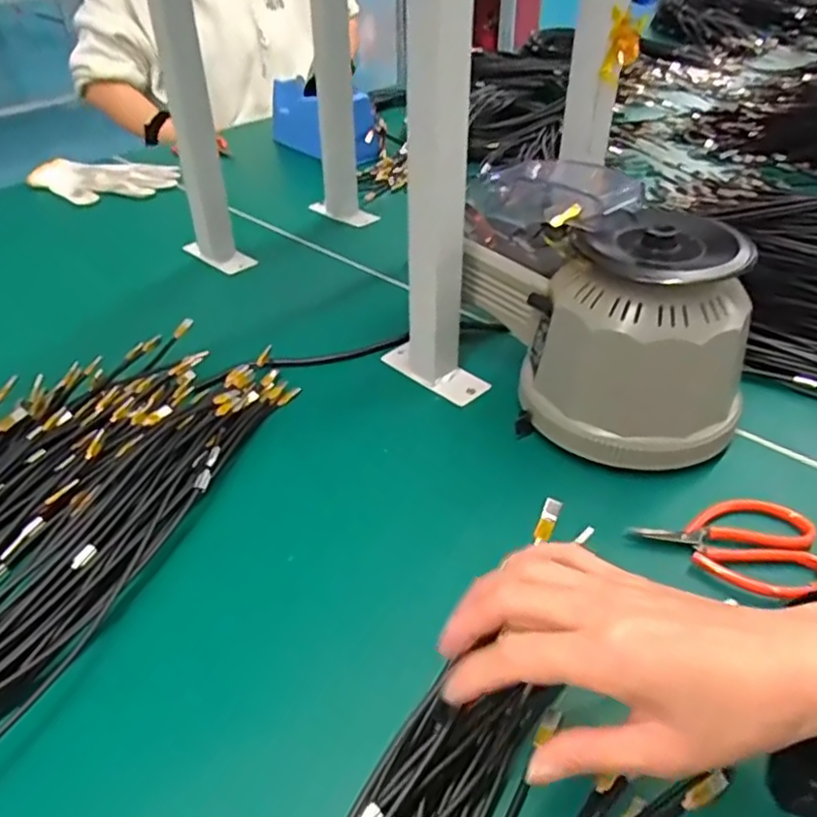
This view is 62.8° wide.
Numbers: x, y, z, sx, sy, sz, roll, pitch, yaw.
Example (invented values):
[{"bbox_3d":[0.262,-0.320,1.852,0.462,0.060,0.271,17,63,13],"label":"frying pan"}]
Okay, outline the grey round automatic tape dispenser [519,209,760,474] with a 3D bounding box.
[{"bbox_3d":[0.165,-0.051,0.480,0.153,0.141,0.132,14,41,18],"label":"grey round automatic tape dispenser"}]

